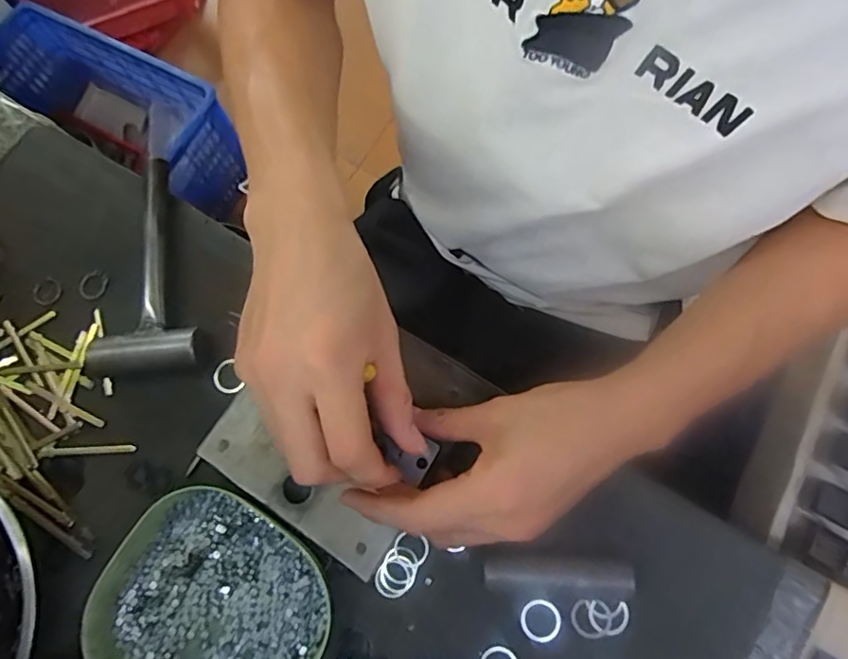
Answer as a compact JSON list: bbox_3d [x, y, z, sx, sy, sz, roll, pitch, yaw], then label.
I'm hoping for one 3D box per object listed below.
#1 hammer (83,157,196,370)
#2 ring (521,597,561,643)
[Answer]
[{"bbox_3d":[-0.222,-0.045,0.431,0.081,0.033,0.162,-15,74,-1],"label":"hammer"},{"bbox_3d":[0.076,0.190,0.368,0.026,0.004,0.026,-1,75,3],"label":"ring"}]

